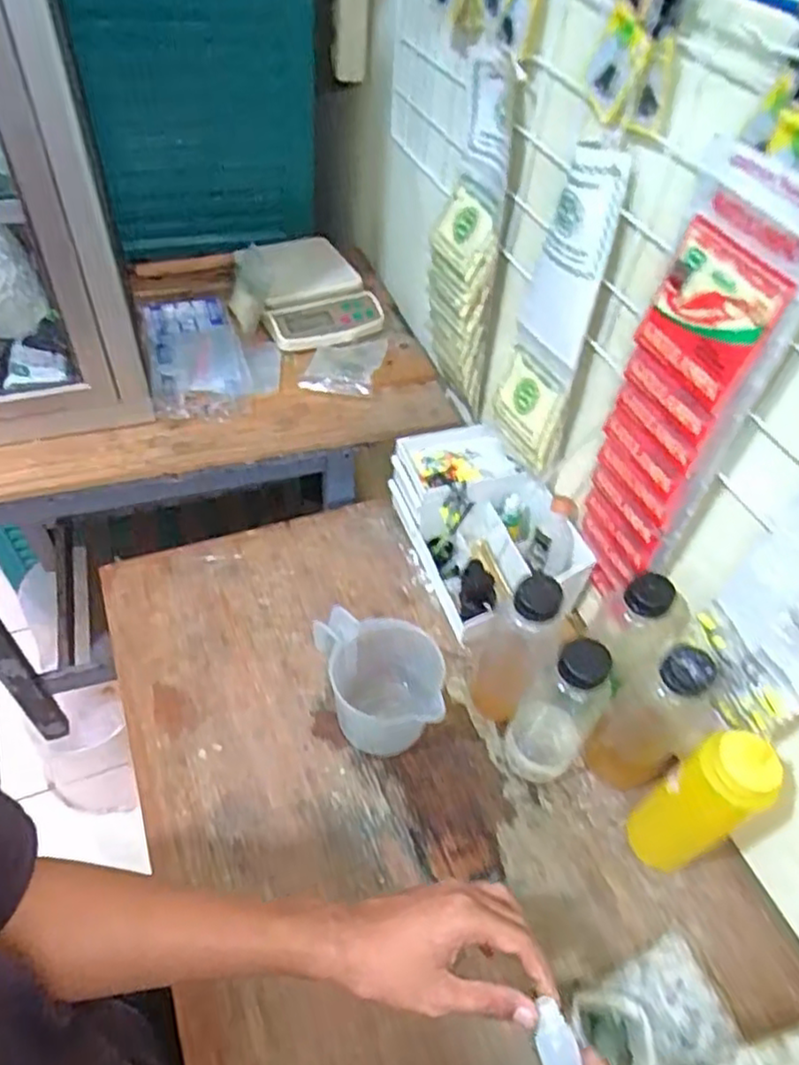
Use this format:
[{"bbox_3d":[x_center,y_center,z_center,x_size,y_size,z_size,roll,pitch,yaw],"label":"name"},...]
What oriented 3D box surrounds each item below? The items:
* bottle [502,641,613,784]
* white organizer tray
[{"bbox_3d":[0.141,0.156,0.604,0.059,0.192,0.057,3,49,-4],"label":"bottle"},{"bbox_3d":[0.092,-0.005,0.784,0.141,0.099,0.234,-17,54,-19],"label":"white organizer tray"}]

